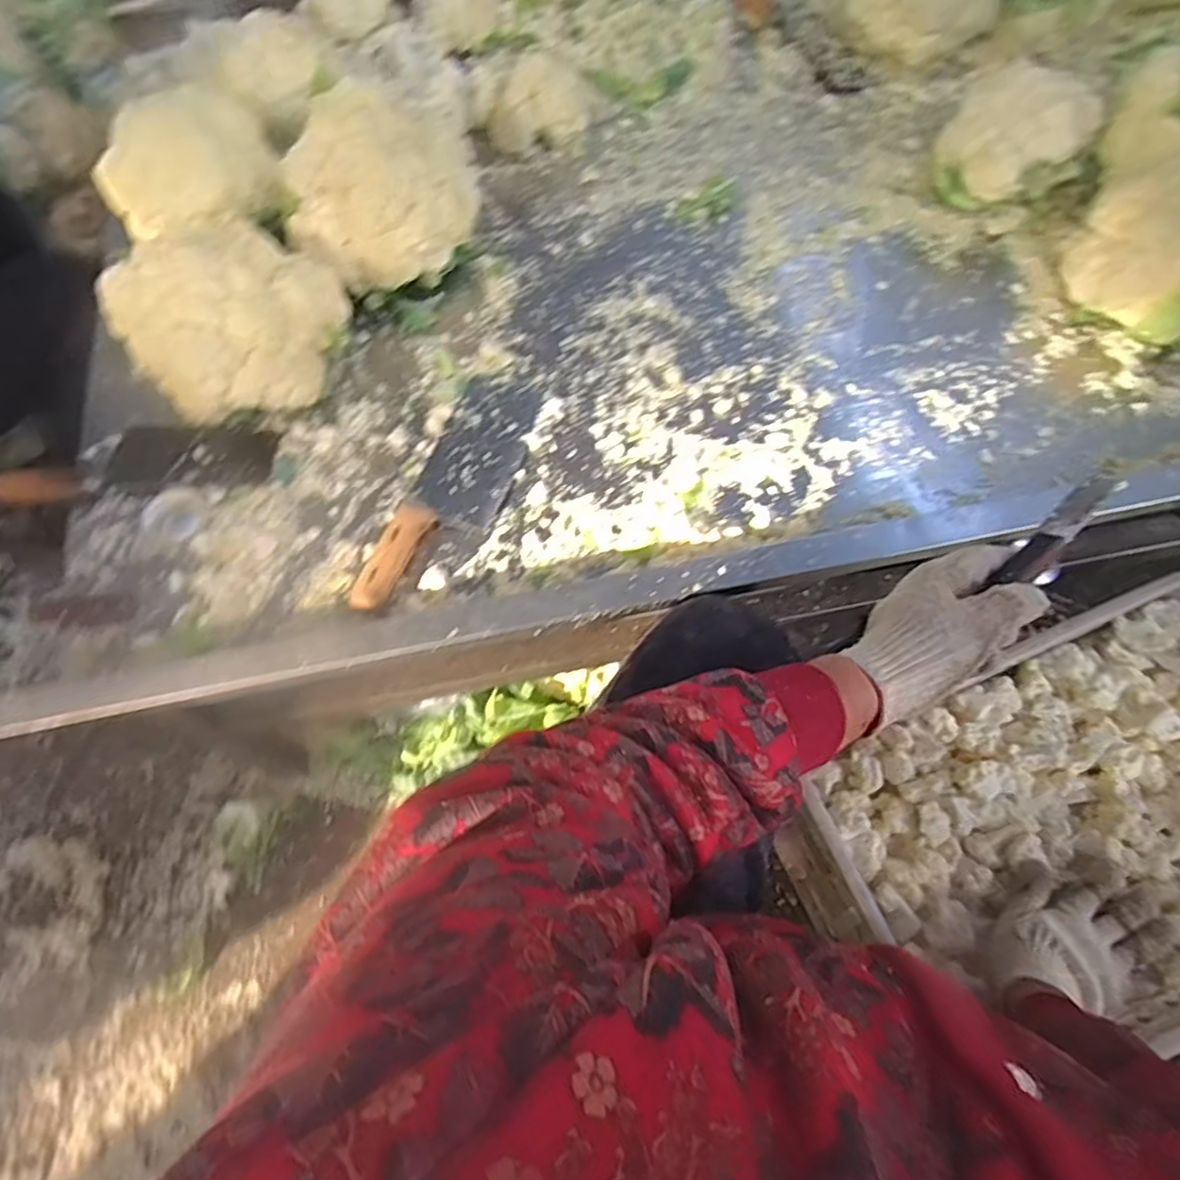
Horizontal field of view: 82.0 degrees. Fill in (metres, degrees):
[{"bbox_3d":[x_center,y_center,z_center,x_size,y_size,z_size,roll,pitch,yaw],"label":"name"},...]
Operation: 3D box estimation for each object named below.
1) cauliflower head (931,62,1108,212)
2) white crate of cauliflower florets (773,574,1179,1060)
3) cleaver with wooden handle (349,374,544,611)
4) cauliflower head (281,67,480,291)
[{"bbox_3d":[0.465,-0.496,0.735,0.130,0.102,0.111,-2,67,3],"label":"cauliflower head"},{"bbox_3d":[0.510,0.249,0.729,0.533,0.158,0.355,-21,69,-8],"label":"white crate of cauliflower florets"},{"bbox_3d":[-0.129,-0.104,0.668,0.091,0.037,0.296,19,69,9],"label":"cleaver with wooden handle"},{"bbox_3d":[-0.225,-0.427,0.744,0.203,0.151,0.161,-13,67,-2],"label":"cauliflower head"}]

